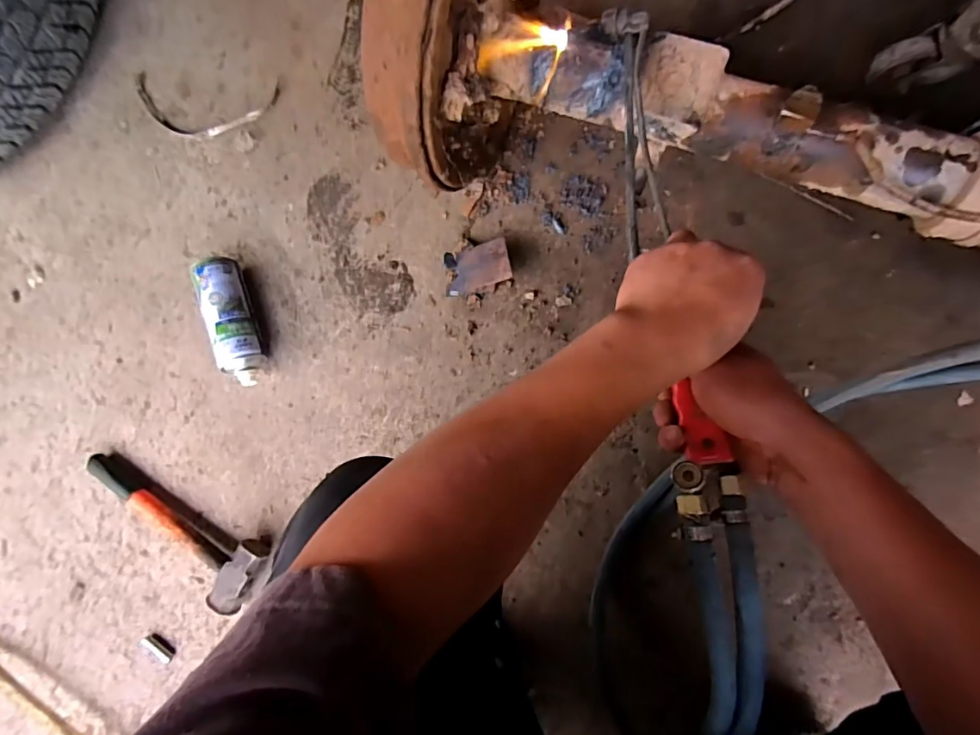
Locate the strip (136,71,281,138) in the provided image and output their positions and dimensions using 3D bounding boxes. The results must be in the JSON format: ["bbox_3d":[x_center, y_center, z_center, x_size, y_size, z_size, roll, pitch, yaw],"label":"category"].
[{"bbox_3d":[-0.465,-0.420,0.813,0.253,0.010,0.097,9,87,9],"label":"strip"}]

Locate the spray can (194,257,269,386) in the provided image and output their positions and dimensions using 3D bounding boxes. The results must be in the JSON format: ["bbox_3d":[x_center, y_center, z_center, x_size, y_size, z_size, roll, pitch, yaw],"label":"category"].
[{"bbox_3d":[-0.371,-0.066,0.731,0.063,0.068,0.188,-15,81,7],"label":"spray can"}]

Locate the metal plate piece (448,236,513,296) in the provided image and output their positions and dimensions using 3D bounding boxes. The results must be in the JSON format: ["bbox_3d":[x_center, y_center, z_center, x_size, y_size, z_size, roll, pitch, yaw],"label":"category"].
[{"bbox_3d":[-0.018,-0.138,0.695,0.094,0.006,0.061,-15,77,20],"label":"metal plate piece"}]

